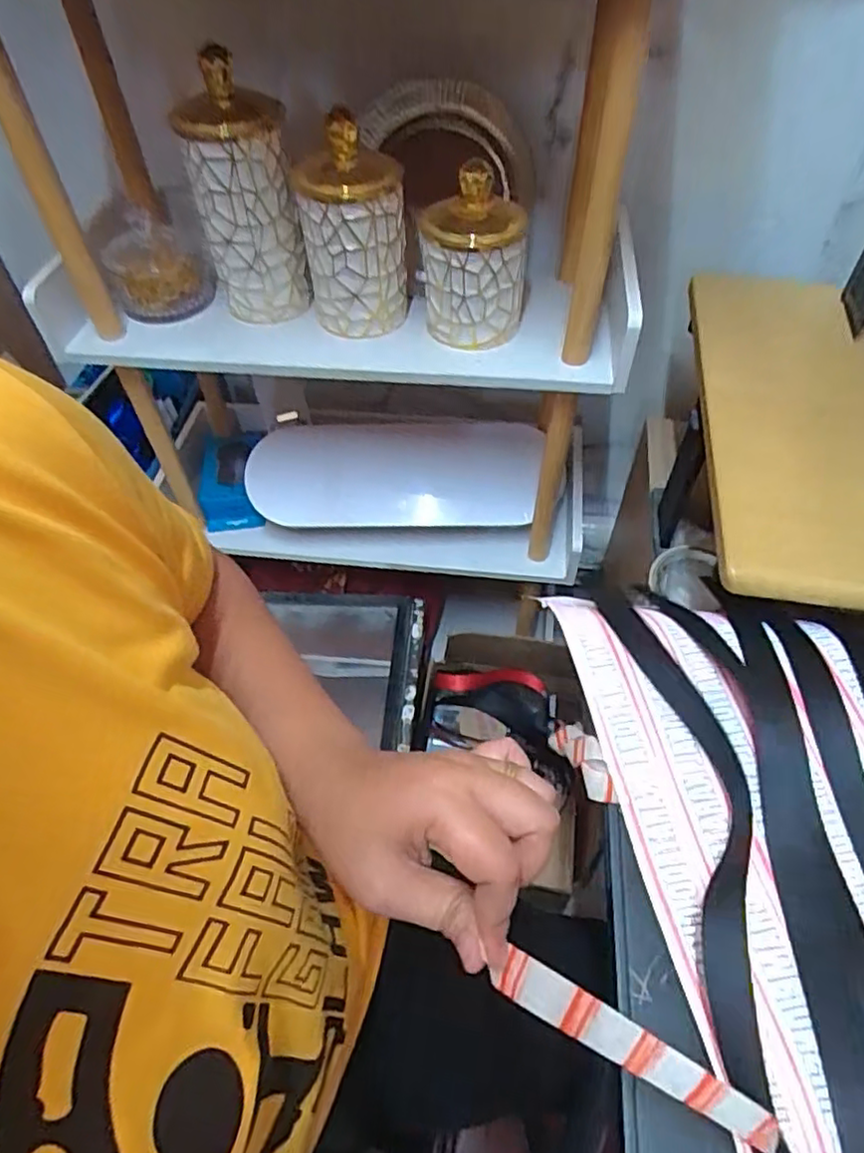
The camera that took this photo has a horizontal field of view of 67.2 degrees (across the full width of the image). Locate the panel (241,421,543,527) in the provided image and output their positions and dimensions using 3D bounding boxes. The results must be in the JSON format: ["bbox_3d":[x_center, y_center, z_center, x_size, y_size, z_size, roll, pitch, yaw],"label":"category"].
[{"bbox_3d":[-0.054,-0.142,0.894,0.401,0.025,0.148,-1,75,2],"label":"panel"}]

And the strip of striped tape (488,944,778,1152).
[{"bbox_3d":[0.090,0.206,0.280,0.150,0.008,0.021,38,77,-5],"label":"strip of striped tape"}]

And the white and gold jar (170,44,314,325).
[{"bbox_3d":[-0.178,-0.359,0.633,0.093,0.211,0.081,-12,52,-8],"label":"white and gold jar"}]

